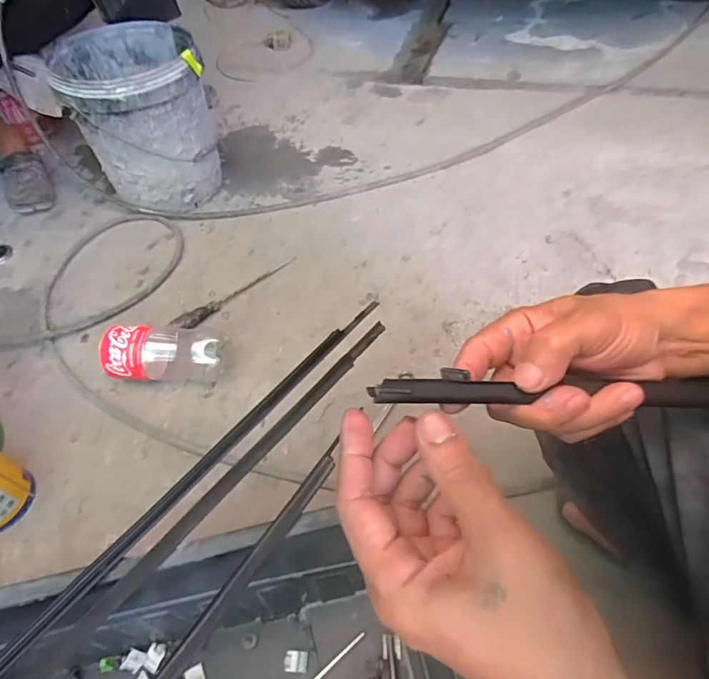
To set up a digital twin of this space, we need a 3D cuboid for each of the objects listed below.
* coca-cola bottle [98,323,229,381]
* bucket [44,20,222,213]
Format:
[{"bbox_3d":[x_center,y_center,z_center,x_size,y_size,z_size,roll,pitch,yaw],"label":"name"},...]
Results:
[{"bbox_3d":[-0.325,0.020,0.810,0.203,0.082,0.083,4,53,-11],"label":"coca-cola bottle"},{"bbox_3d":[-0.459,-0.481,1.059,0.266,0.321,0.271,-3,51,4],"label":"bucket"}]

